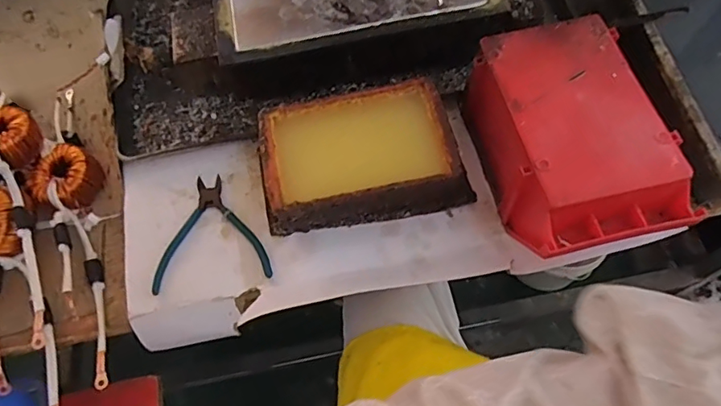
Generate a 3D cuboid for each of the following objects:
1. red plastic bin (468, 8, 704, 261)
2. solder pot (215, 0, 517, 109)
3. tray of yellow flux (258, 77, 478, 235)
[{"bbox_3d":[0.213,-0.062,0.539,0.152,0.109,0.231,-12,64,-3],"label":"red plastic bin"},{"bbox_3d":[-0.002,-0.226,0.658,0.337,0.090,0.150,-9,64,-1],"label":"solder pot"},{"bbox_3d":[0.002,-0.050,0.580,0.210,0.066,0.131,-11,64,-2],"label":"tray of yellow flux"}]

